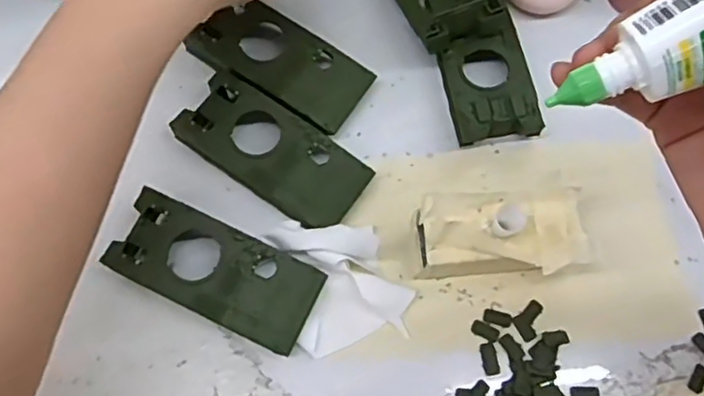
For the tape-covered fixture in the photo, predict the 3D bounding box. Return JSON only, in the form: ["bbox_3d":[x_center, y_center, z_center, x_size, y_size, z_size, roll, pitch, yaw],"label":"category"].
[{"bbox_3d":[0.076,0.020,0.319,0.089,0.042,0.042,-2,71,-2],"label":"tape-covered fixture"}]

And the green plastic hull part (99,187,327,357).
[{"bbox_3d":[-0.068,0.038,0.321,0.101,0.020,0.046,25,72,7],"label":"green plastic hull part"}]

